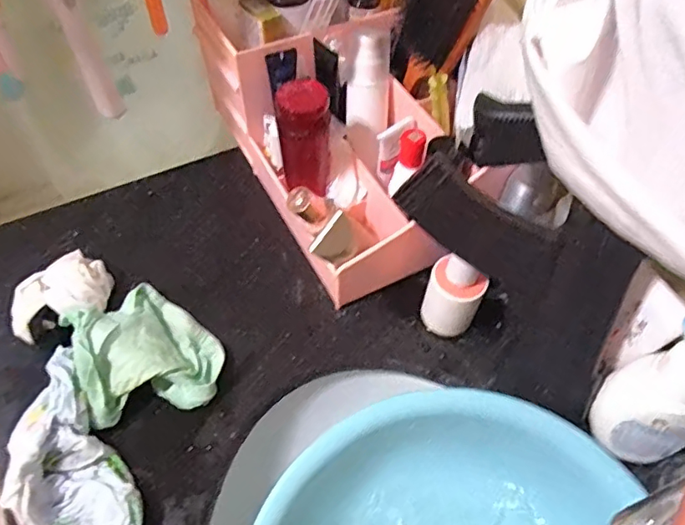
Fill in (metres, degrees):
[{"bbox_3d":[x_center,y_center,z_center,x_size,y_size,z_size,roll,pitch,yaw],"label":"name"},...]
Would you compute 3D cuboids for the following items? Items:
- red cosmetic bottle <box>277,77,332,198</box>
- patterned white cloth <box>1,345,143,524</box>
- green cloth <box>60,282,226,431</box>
[{"bbox_3d":[-0.035,-0.116,0.528,0.046,0.113,0.037,-3,55,-4],"label":"red cosmetic bottle"},{"bbox_3d":[-0.228,0.156,0.442,0.083,0.046,0.171,-30,61,-21],"label":"patterned white cloth"},{"bbox_3d":[-0.180,0.071,0.501,0.125,0.058,0.131,-15,57,-12],"label":"green cloth"}]

